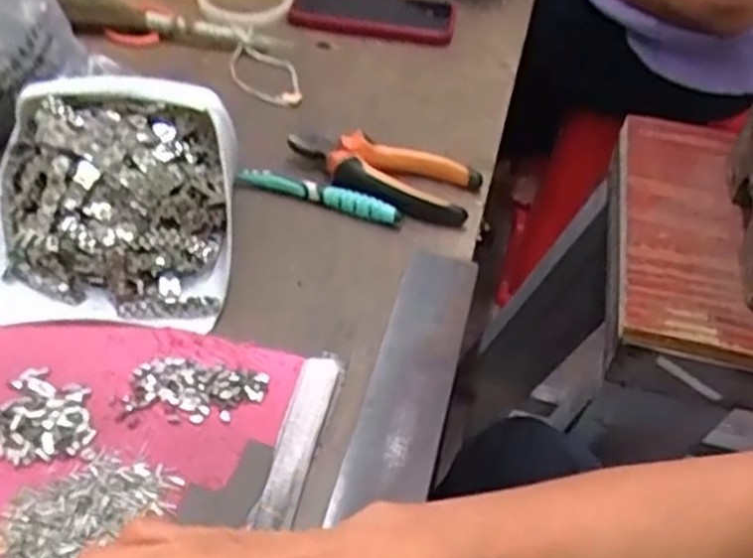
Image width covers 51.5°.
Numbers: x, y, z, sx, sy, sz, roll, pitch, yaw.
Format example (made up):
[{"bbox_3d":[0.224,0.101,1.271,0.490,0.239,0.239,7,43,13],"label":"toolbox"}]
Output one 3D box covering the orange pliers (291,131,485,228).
[{"bbox_3d":[0.002,-0.080,0.609,0.149,0.026,0.065,14,46,7],"label":"orange pliers"}]

